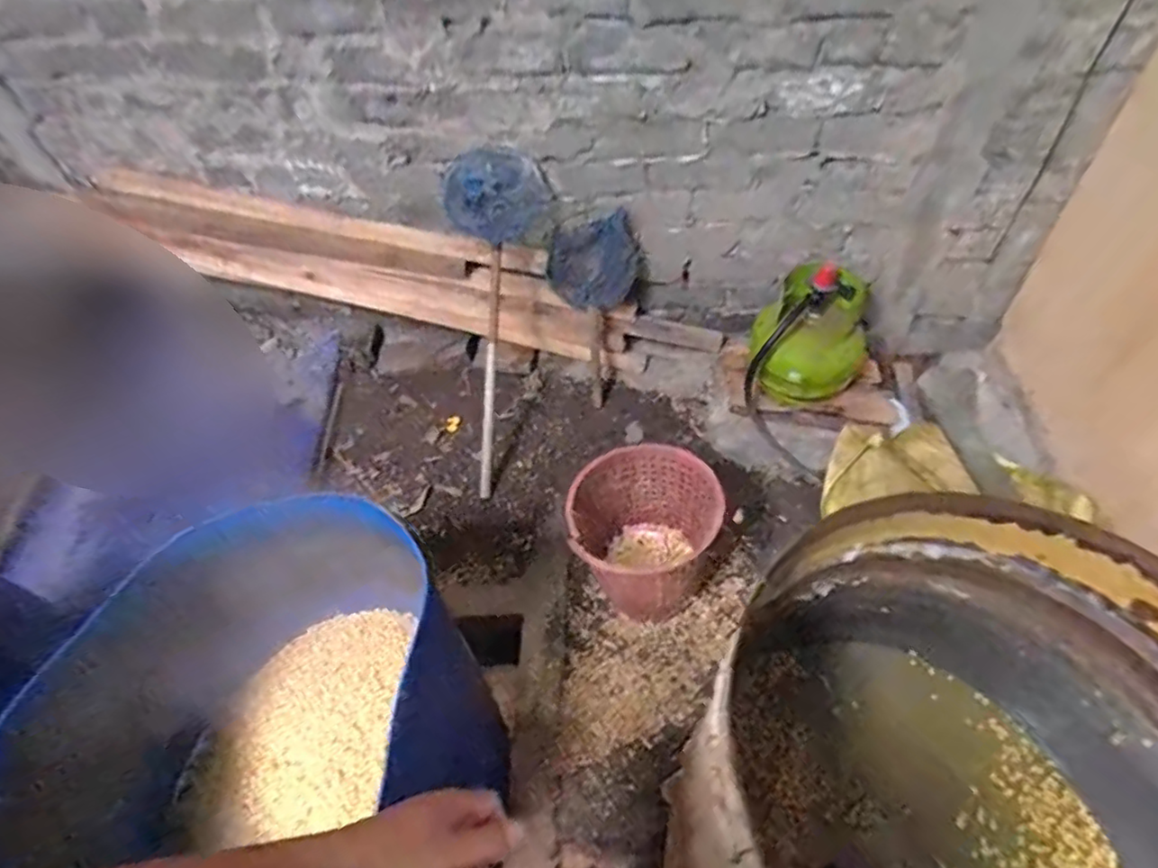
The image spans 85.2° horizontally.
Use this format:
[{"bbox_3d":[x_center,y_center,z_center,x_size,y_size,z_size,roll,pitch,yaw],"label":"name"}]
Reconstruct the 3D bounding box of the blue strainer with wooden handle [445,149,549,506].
[{"bbox_3d":[-0.217,-0.265,1.554,0.240,0.801,0.147,5,6,10],"label":"blue strainer with wooden handle"}]

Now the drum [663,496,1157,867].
[{"bbox_3d":[0.461,0.420,0.740,0.602,0.423,0.621,26,50,29],"label":"drum"}]

